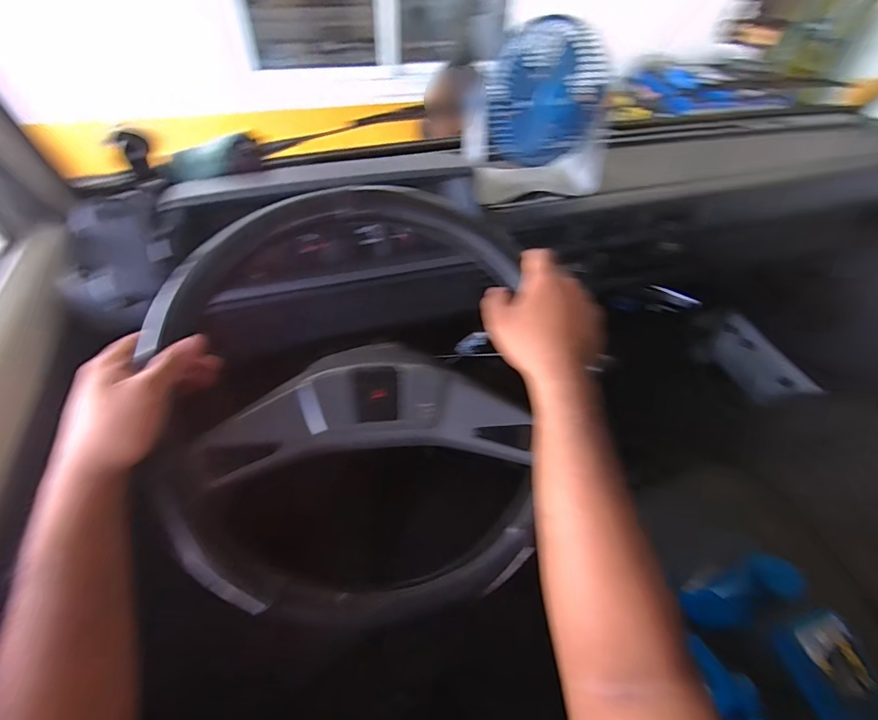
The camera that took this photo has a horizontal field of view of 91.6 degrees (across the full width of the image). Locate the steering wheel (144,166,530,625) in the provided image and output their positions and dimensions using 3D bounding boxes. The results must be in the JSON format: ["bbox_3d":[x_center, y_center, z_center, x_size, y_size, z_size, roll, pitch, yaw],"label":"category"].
[{"bbox_3d":[-0.070,0.028,0.412,0.390,0.090,0.390,3,76,-11],"label":"steering wheel"}]

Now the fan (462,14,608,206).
[{"bbox_3d":[0.145,-0.338,0.601,0.210,0.191,0.108,-13,53,-13],"label":"fan"}]

